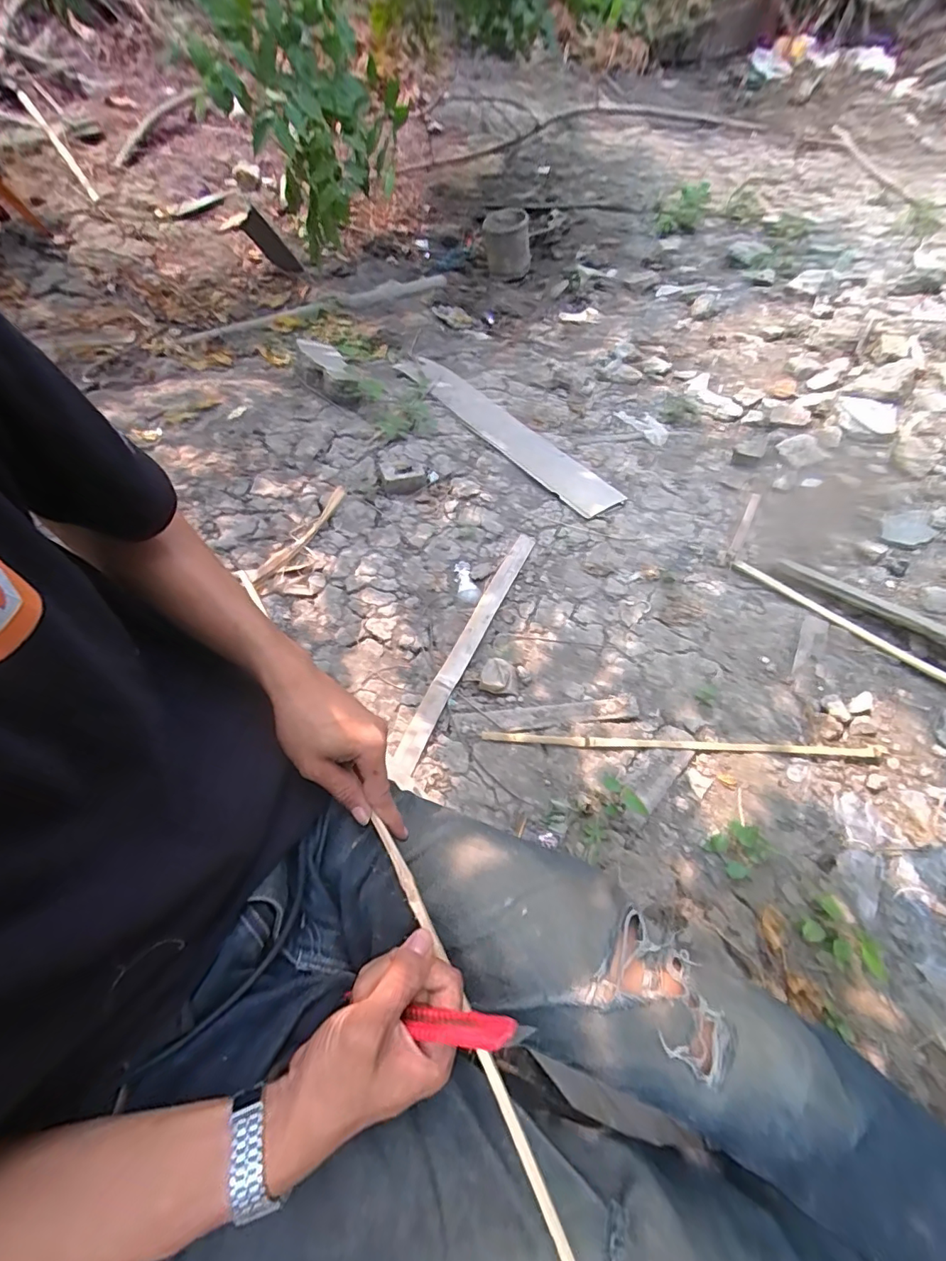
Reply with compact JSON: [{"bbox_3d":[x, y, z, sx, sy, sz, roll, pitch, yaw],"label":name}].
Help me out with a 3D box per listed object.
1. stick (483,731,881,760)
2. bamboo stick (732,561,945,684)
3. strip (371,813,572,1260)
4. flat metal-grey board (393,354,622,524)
[{"bbox_3d":[0.330,0.183,0.794,0.621,0.014,0.019,2,54,4],"label":"stick"},{"bbox_3d":[0.707,0.002,0.886,0.025,0.018,0.498,-37,60,-22],"label":"bamboo stick"},{"bbox_3d":[0.019,0.310,0.315,0.013,0.008,0.401,-24,62,-14],"label":"strip"},{"bbox_3d":[0.054,-0.566,1.331,0.127,0.027,0.888,-31,58,-18],"label":"flat metal-grey board"}]

